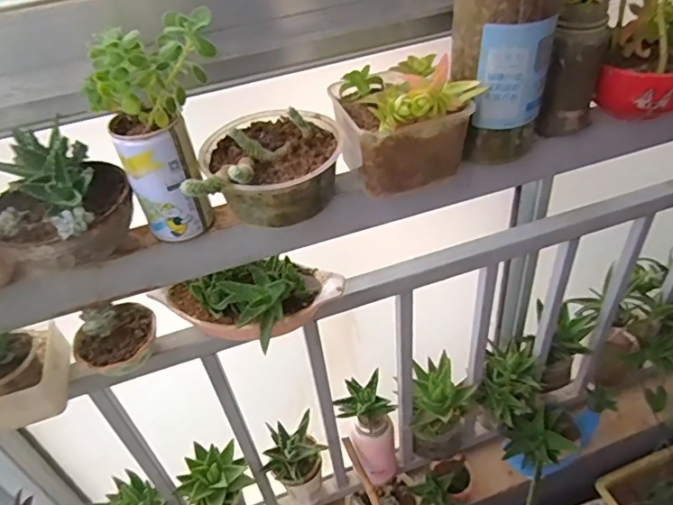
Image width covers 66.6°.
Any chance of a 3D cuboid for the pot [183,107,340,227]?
[{"bbox_3d":[-0.062,-0.087,0.514,0.136,0.085,0.170,-9,40,-3],"label":"pot"}]

